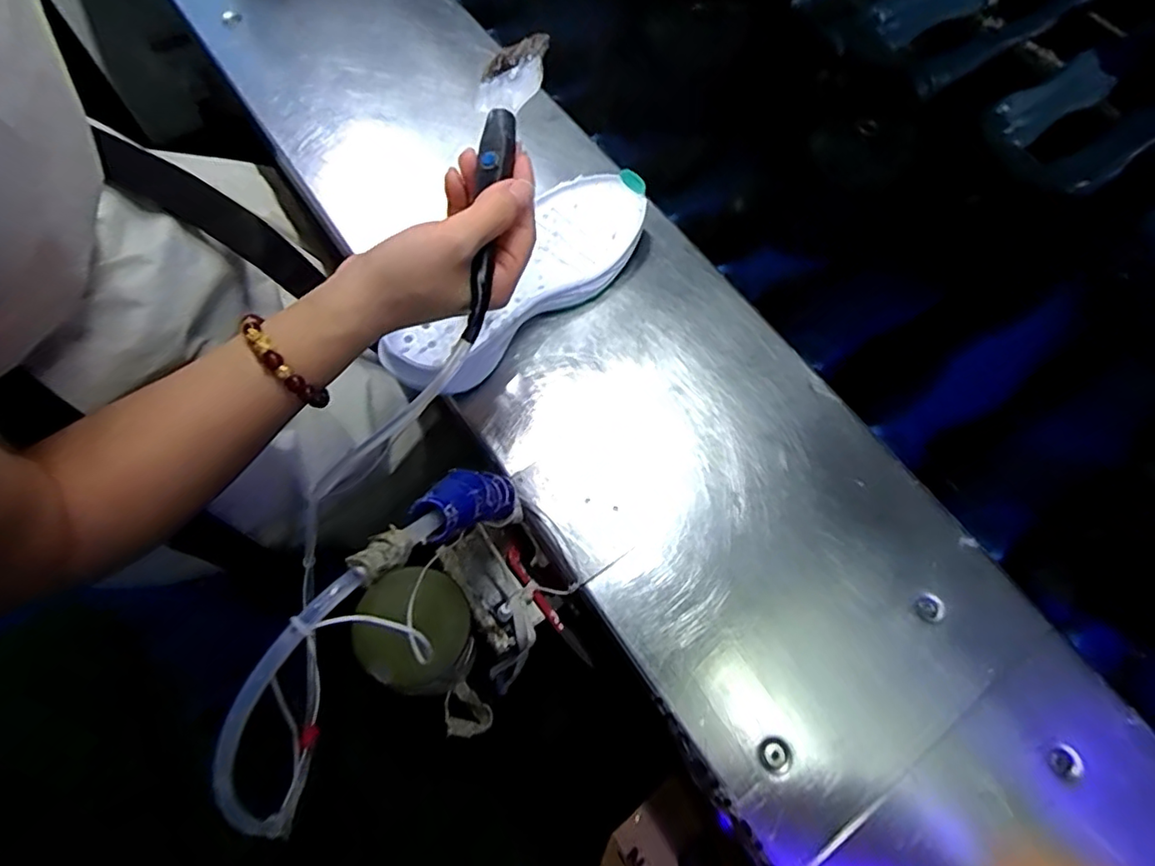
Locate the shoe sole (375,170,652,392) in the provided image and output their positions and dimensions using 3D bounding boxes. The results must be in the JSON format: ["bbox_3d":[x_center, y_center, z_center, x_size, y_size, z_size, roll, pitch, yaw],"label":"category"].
[{"bbox_3d":[-0.035,-0.110,0.440,0.081,0.048,0.236,34,68,13],"label":"shoe sole"}]

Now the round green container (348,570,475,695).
[{"bbox_3d":[-0.105,0.133,0.399,0.070,0.076,0.072,1,65,-2],"label":"round green container"}]

